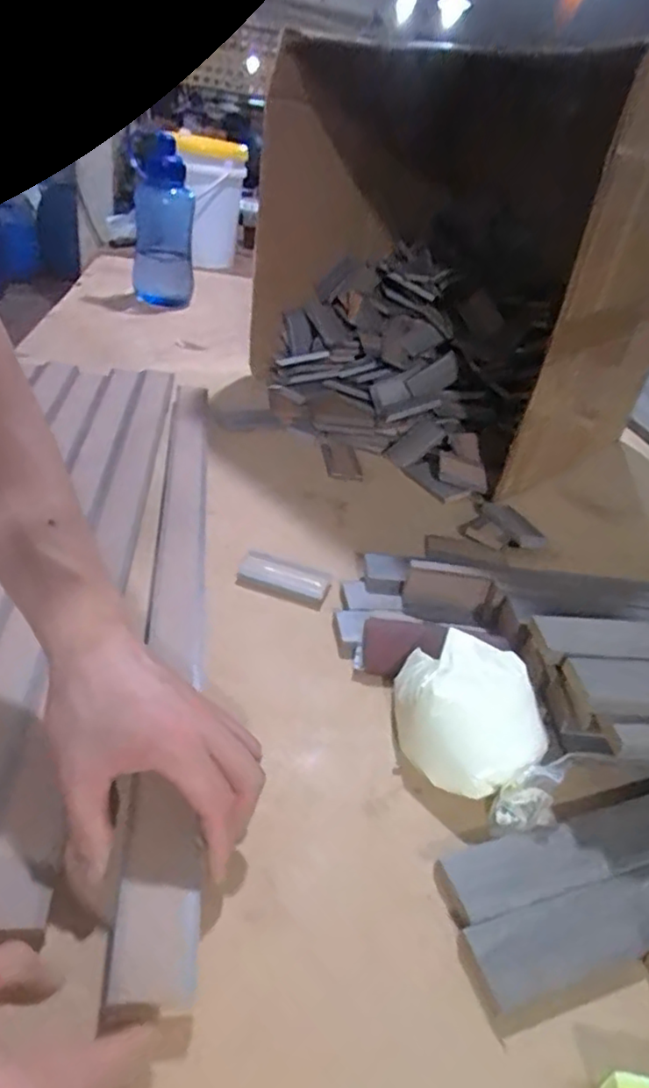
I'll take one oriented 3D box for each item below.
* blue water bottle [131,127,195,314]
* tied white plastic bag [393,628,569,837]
[{"bbox_3d":[-0.284,-0.548,1.132,0.106,0.273,0.102,1,35,-14],"label":"blue water bottle"},{"bbox_3d":[0.102,0.121,0.449,0.089,0.057,0.139,-2,36,-18],"label":"tied white plastic bag"}]

